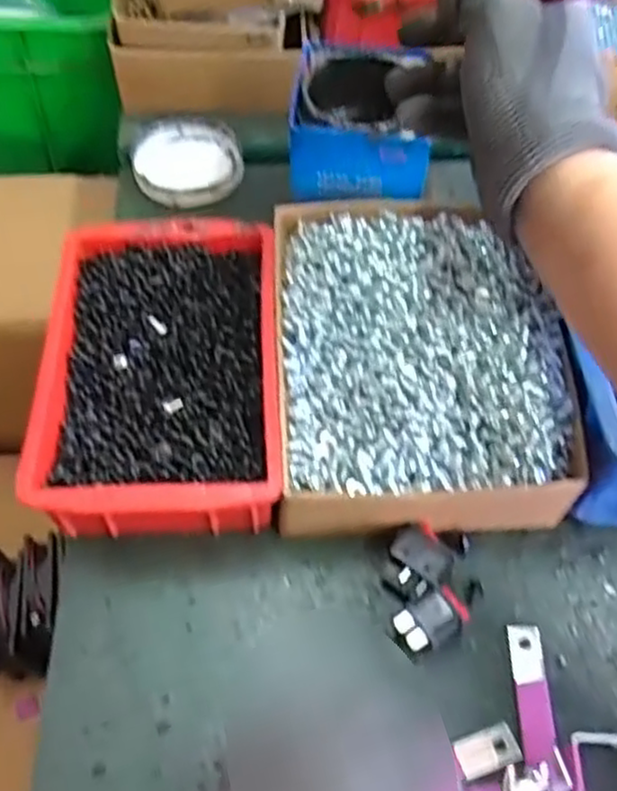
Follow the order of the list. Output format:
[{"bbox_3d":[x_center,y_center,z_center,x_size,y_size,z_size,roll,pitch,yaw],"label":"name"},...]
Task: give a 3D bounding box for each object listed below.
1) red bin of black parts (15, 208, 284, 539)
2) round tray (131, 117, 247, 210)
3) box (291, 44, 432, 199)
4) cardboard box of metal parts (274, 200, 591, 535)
[{"bbox_3d":[-0.083,-0.013,0.429,0.131,0.059,0.196,-2,57,-2],"label":"red bin of black parts"},{"bbox_3d":[-0.097,-0.189,0.574,0.084,0.018,0.094,-12,58,-9],"label":"round tray"},{"bbox_3d":[0.036,-0.193,0.488,0.087,0.054,0.100,4,57,1],"label":"box"},{"bbox_3d":[0.064,-0.023,0.435,0.164,0.047,0.228,-1,57,-2],"label":"cardboard box of metal parts"}]

